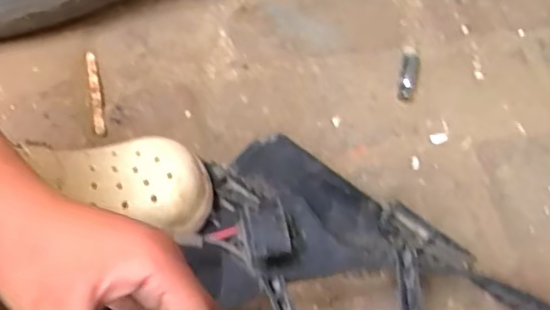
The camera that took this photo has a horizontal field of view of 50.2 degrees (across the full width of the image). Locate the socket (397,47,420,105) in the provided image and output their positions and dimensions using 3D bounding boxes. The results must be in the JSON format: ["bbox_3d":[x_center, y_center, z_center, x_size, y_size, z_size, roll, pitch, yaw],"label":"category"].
[{"bbox_3d":[0.148,-0.091,0.644,0.019,0.016,0.067,12,61,6],"label":"socket"}]

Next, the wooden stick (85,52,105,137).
[{"bbox_3d":[-0.196,-0.071,0.638,0.012,0.004,0.110,-12,62,-8],"label":"wooden stick"}]

